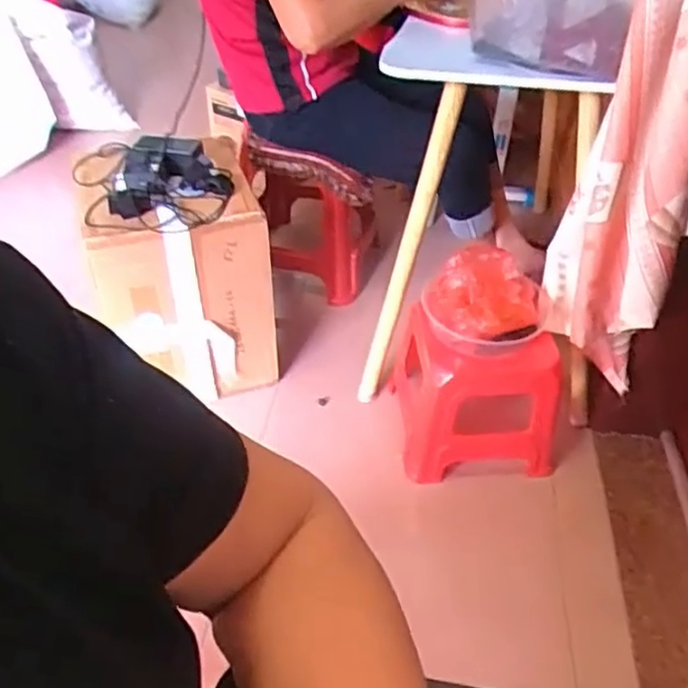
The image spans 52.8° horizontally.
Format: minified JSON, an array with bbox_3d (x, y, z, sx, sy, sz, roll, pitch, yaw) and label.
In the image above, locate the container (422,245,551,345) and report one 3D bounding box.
[{"bbox_3d":[0.253,-0.085,1.254,0.221,0.101,0.181,11,43,12],"label":"container"}]

